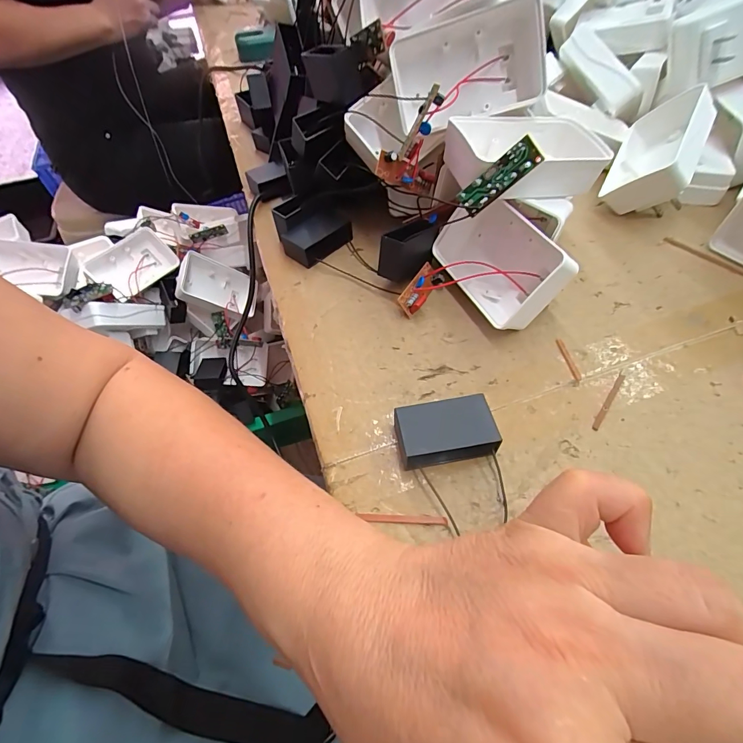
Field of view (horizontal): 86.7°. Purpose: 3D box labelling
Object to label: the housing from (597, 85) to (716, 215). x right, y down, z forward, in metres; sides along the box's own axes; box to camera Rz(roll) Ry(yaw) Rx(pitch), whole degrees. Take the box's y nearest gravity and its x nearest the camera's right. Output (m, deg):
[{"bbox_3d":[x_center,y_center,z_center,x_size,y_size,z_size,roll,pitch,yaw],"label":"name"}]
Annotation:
[{"bbox_3d":[0.224,-0.169,0.306,0.034,0.061,0.094,34,77,-12],"label":"housing"}]

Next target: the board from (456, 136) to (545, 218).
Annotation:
[{"bbox_3d":[0.069,-0.105,0.215,0.016,0.044,0.004,51,28,-7],"label":"board"}]

